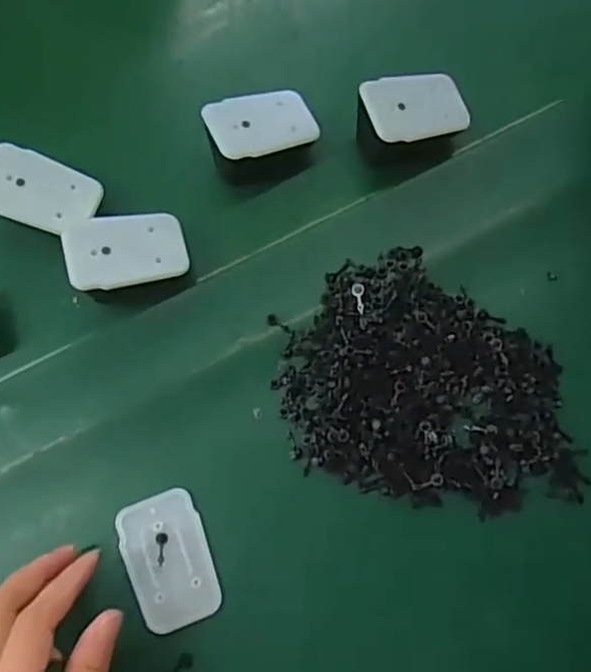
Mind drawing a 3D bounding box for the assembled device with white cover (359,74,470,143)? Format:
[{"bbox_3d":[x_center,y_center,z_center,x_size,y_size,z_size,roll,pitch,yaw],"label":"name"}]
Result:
[{"bbox_3d":[0.077,-0.145,0.412,0.066,0.035,0.048,-17,70,-4],"label":"assembled device with white cover"}]

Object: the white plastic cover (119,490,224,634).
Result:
[{"bbox_3d":[-0.070,0.124,0.355,0.045,0.007,0.069,-22,77,-5],"label":"white plastic cover"}]

